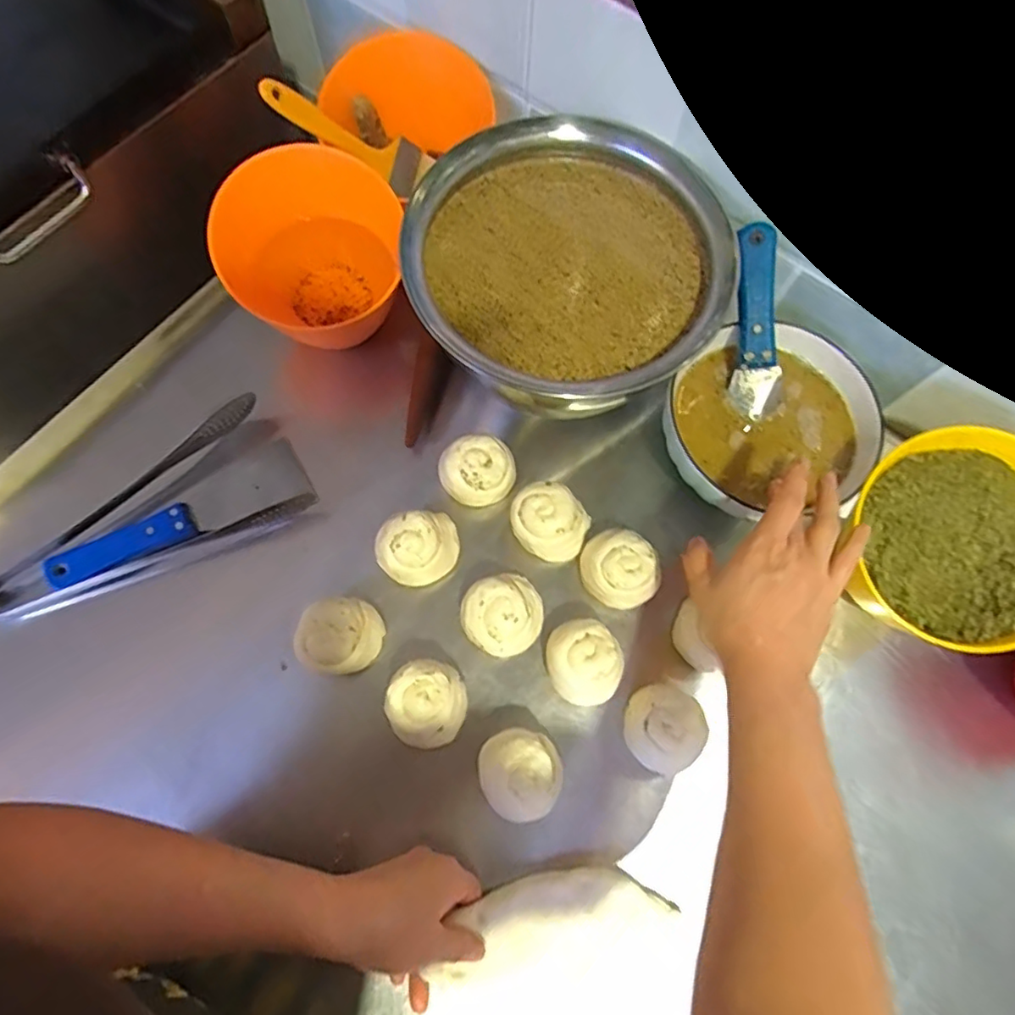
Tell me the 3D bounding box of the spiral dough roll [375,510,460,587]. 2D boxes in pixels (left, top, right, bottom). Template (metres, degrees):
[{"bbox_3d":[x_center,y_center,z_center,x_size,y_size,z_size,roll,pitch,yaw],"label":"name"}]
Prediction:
[{"bbox_3d":[-0.075,0.038,0.503,0.068,0.066,0.052,-22,73,-9],"label":"spiral dough roll"}]

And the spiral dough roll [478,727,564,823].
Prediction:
[{"bbox_3d":[0.011,0.203,0.445,0.059,0.060,0.064,1,71,-2],"label":"spiral dough roll"}]

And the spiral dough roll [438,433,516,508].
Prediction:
[{"bbox_3d":[-0.027,-0.032,0.521,0.067,0.041,0.055,-7,72,-4],"label":"spiral dough roll"}]

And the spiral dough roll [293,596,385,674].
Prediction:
[{"bbox_3d":[-0.133,0.107,0.474,0.060,0.070,0.055,1,71,-2],"label":"spiral dough roll"}]

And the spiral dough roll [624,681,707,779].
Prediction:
[{"bbox_3d":[0.123,0.176,0.463,0.061,0.056,0.060,1,71,-2],"label":"spiral dough roll"}]

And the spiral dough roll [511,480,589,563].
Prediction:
[{"bbox_3d":[0.037,0.013,0.503,0.065,0.042,0.058,38,74,10],"label":"spiral dough roll"}]

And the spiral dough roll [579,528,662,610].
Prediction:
[{"bbox_3d":[0.096,0.055,0.503,0.066,0.054,0.058,31,73,8],"label":"spiral dough roll"}]

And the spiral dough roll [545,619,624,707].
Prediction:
[{"bbox_3d":[0.061,0.127,0.474,0.056,0.054,0.065,-20,73,-8],"label":"spiral dough roll"}]

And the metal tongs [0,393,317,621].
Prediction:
[{"bbox_3d":[-0.317,0.020,0.507,0.277,0.044,0.115,-32,75,-12],"label":"metal tongs"}]

